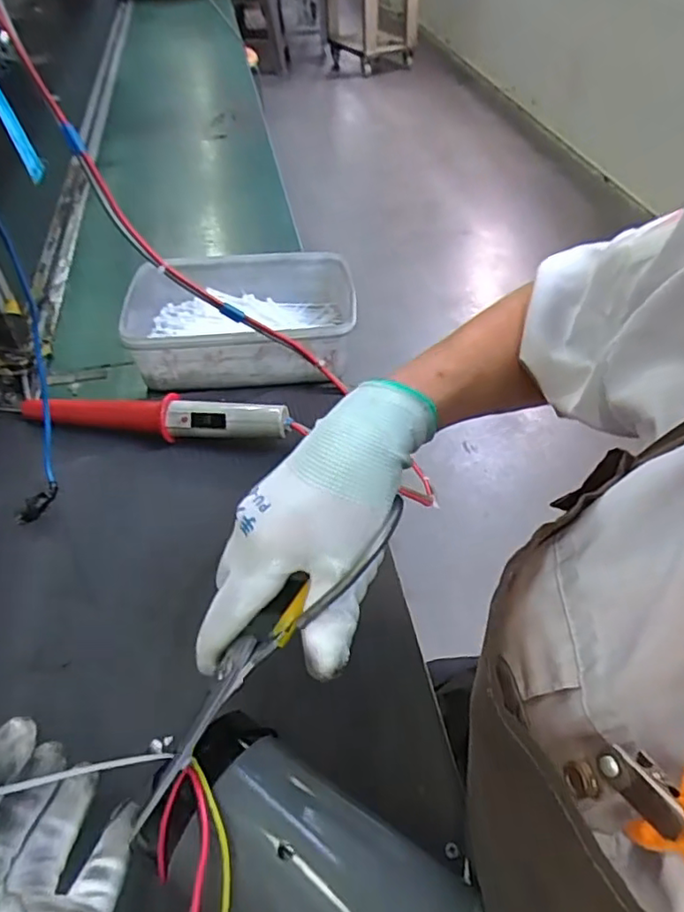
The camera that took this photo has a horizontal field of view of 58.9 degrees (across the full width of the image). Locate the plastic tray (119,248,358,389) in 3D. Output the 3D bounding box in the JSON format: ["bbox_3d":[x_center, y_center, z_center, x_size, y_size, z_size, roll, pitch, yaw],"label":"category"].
[{"bbox_3d":[-0.106,-0.135,0.620,0.231,0.074,0.158,-1,46,-1],"label":"plastic tray"}]

